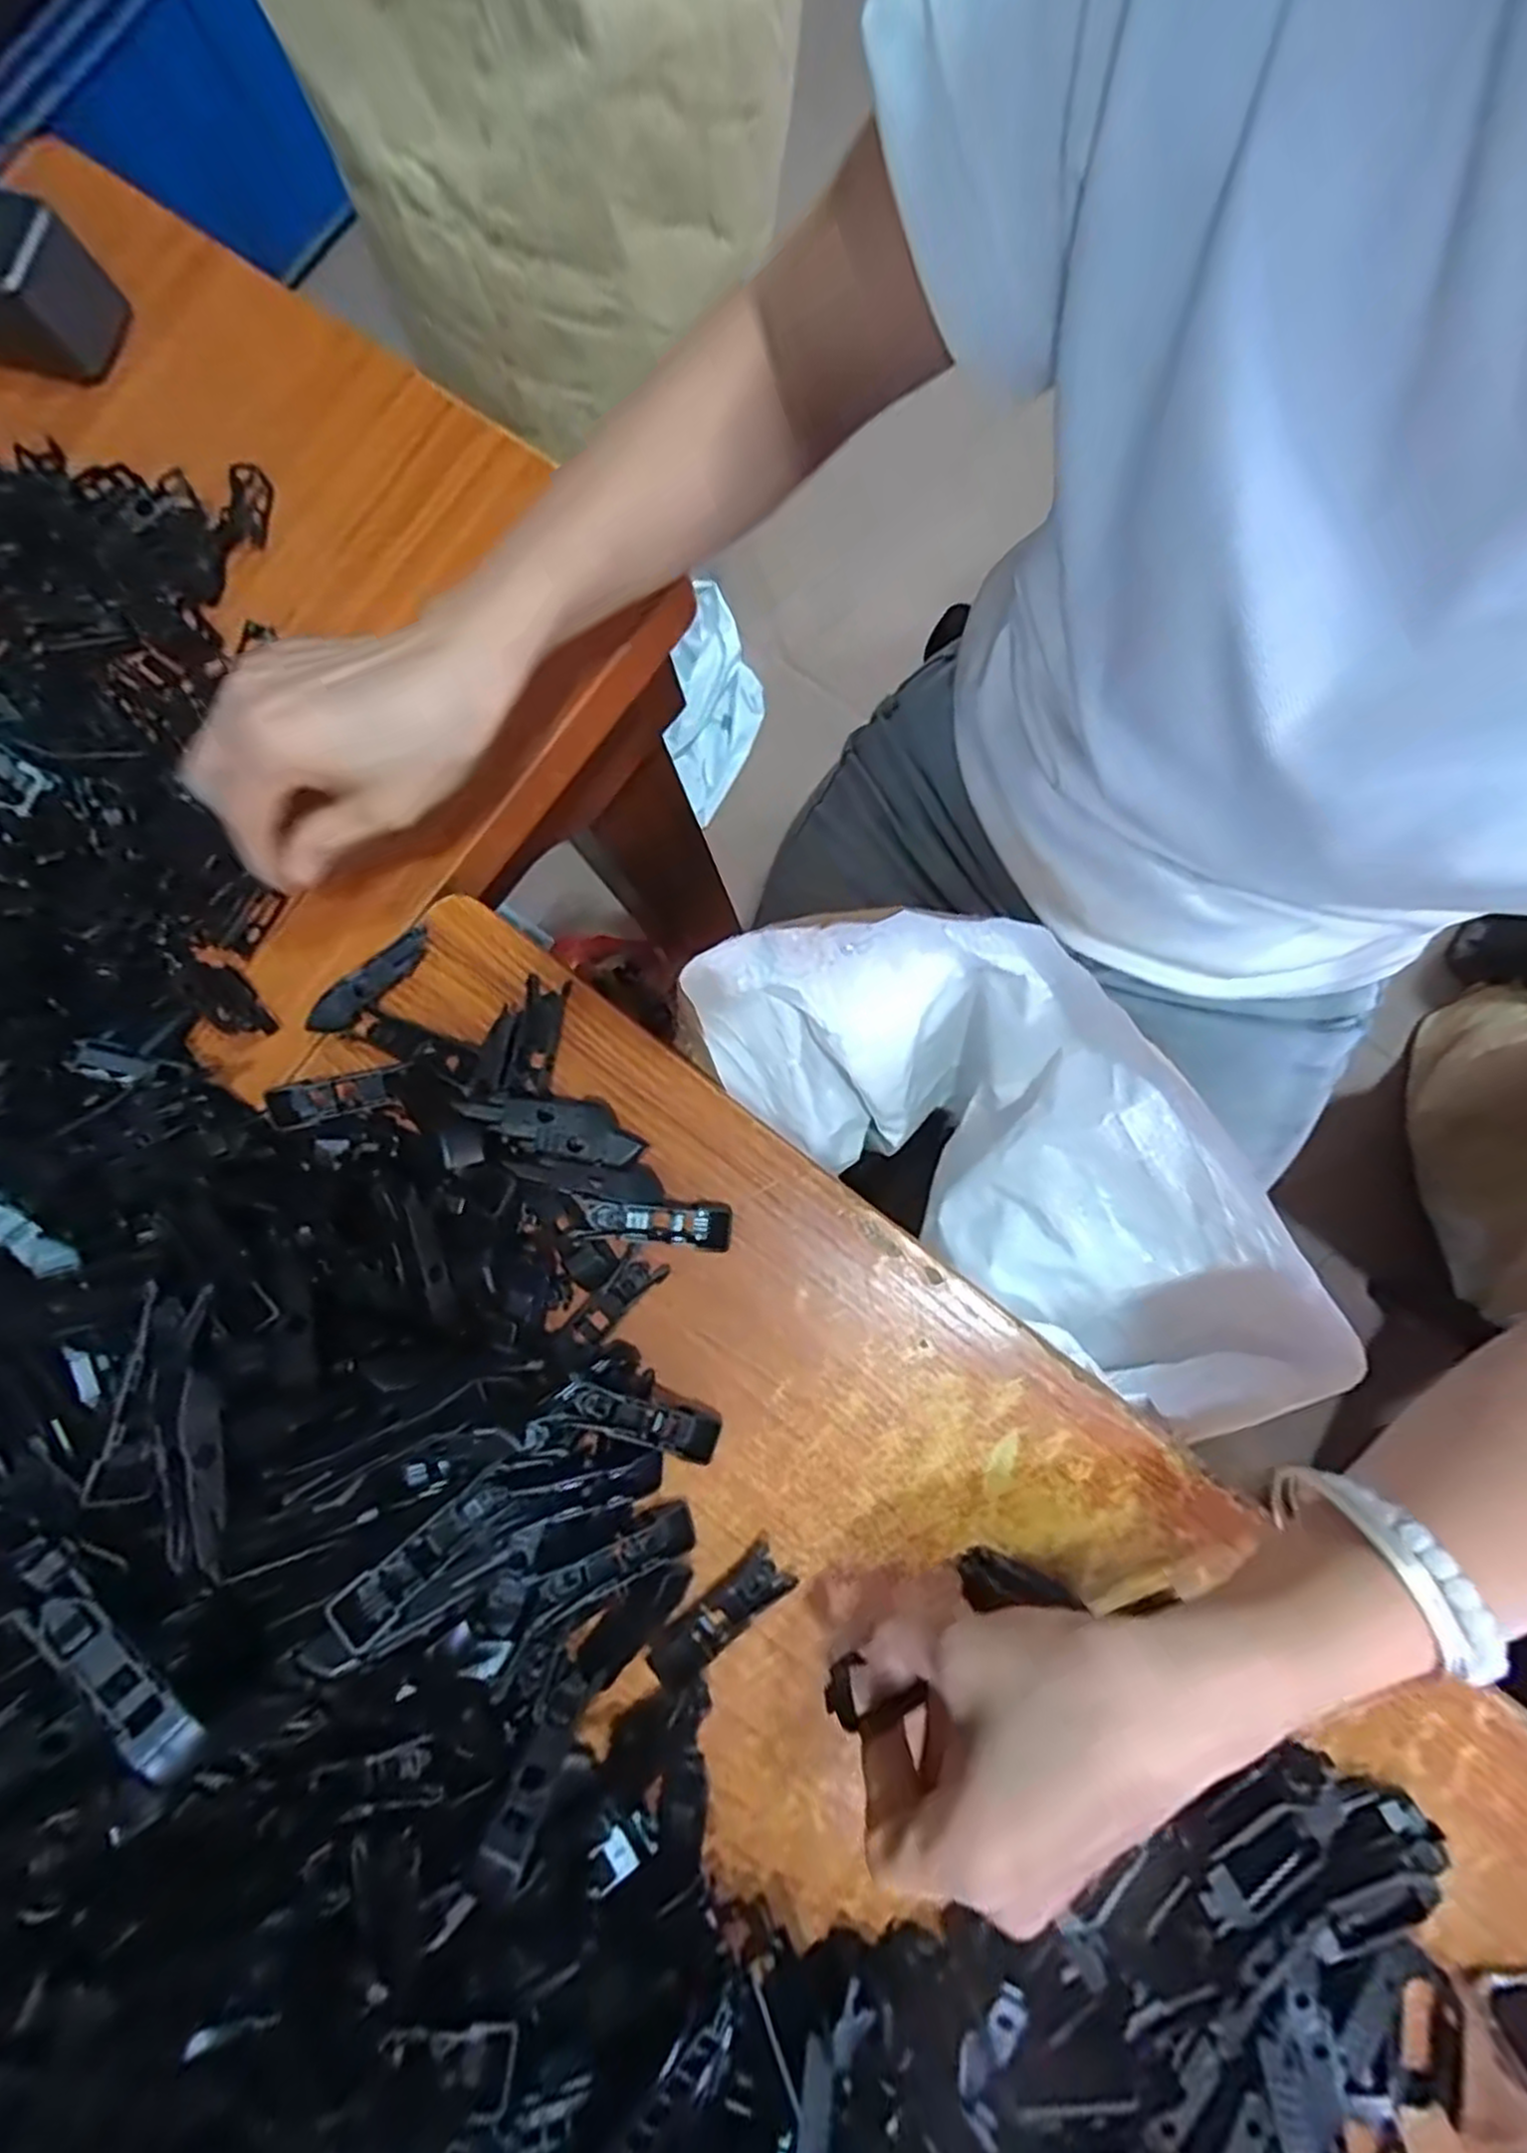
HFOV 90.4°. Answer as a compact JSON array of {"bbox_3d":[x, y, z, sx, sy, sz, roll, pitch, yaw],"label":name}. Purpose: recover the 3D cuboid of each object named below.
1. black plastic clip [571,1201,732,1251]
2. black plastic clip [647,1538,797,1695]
[{"bbox_3d":[-0.047,0.065,0.332,0.065,0.016,0.019,1,83,5],"label":"black plastic clip"},{"bbox_3d":[-0.019,0.224,0.314,0.064,0.011,0.018,-39,81,-1],"label":"black plastic clip"}]

